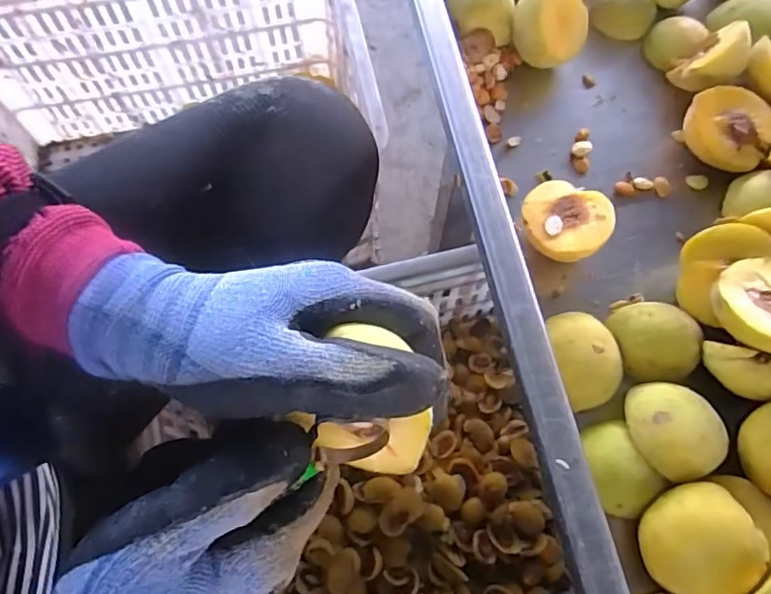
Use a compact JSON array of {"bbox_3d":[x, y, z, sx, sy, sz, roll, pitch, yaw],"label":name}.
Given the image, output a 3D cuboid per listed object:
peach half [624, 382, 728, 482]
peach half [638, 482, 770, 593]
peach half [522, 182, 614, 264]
[{"bbox_3d":[0.169,0.076,0.325,0.048,0.024,0.055,-13,68,-6],"label":"peach half"},{"bbox_3d":[0.167,0.131,0.300,0.057,0.021,0.055,-25,49,21],"label":"peach half"},{"bbox_3d":[0.122,-0.050,0.389,0.057,0.036,0.055,0,67,-1],"label":"peach half"}]

